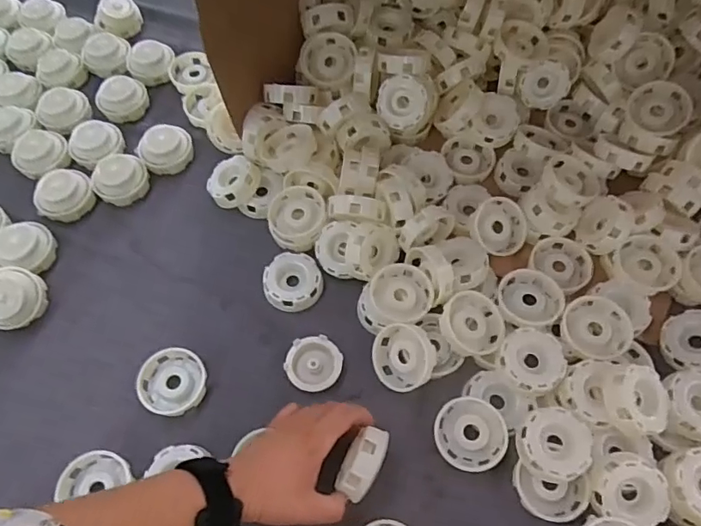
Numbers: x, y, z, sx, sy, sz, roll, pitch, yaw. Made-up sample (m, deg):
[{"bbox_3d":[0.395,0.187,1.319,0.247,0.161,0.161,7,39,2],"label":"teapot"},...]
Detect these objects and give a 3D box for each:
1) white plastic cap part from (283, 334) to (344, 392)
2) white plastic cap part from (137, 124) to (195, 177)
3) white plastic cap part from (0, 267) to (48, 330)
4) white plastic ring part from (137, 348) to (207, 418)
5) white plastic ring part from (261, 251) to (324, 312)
[{"bbox_3d":[-0.038,0.107,0.549,0.056,0.025,0.057,1,63,-2],"label":"white plastic cap part"},{"bbox_3d":[-0.243,-0.152,0.680,0.072,0.037,0.066,0,58,0],"label":"white plastic cap part"},{"bbox_3d":[-0.376,0.039,0.576,0.066,0.033,0.066,1,63,-2],"label":"white plastic cap part"},{"bbox_3d":[-0.187,0.125,0.551,0.066,0.017,0.073,-31,68,-17],"label":"white plastic ring part"},{"bbox_3d":[-0.065,0.021,0.590,0.064,0.019,0.066,1,63,-2],"label":"white plastic ring part"}]

